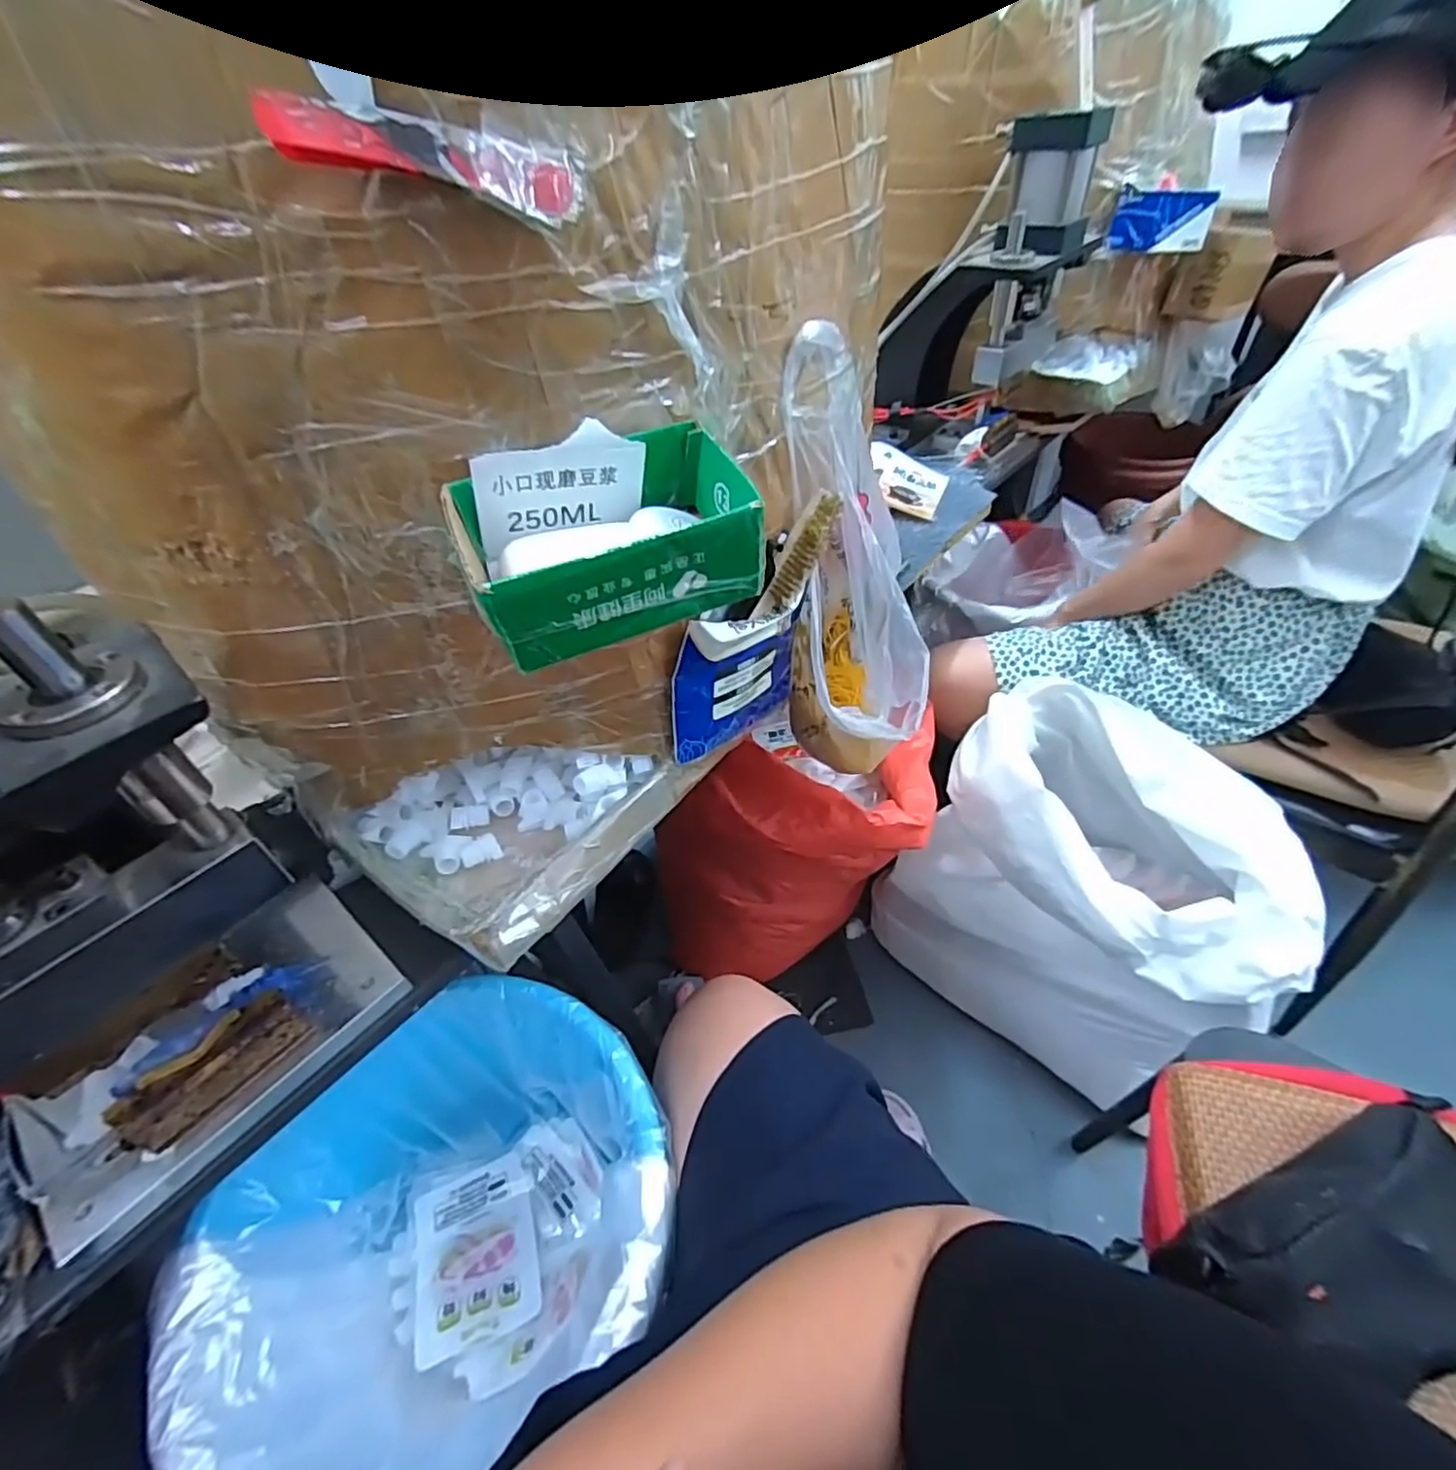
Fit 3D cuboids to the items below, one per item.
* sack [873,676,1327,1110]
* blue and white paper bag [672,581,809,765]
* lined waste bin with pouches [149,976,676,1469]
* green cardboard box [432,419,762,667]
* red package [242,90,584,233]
[{"bbox_3d":[0.498,0.228,0.946,0.279,0.475,0.465,-36,51,-27],"label":"sack"},{"bbox_3d":[0.015,-0.051,0.555,0.147,0.146,0.028,-36,51,-27],"label":"blue and white paper bag"},{"bbox_3d":[-0.231,0.439,0.592,0.357,0.233,0.292,-25,47,-19],"label":"lined waste bin with pouches"},{"bbox_3d":[-0.063,-0.105,0.360,0.152,0.074,0.086,-20,46,-14],"label":"green cardboard box"},{"bbox_3d":[-0.118,-0.234,0.268,0.119,0.024,0.016,-10,42,-27],"label":"red package"}]

